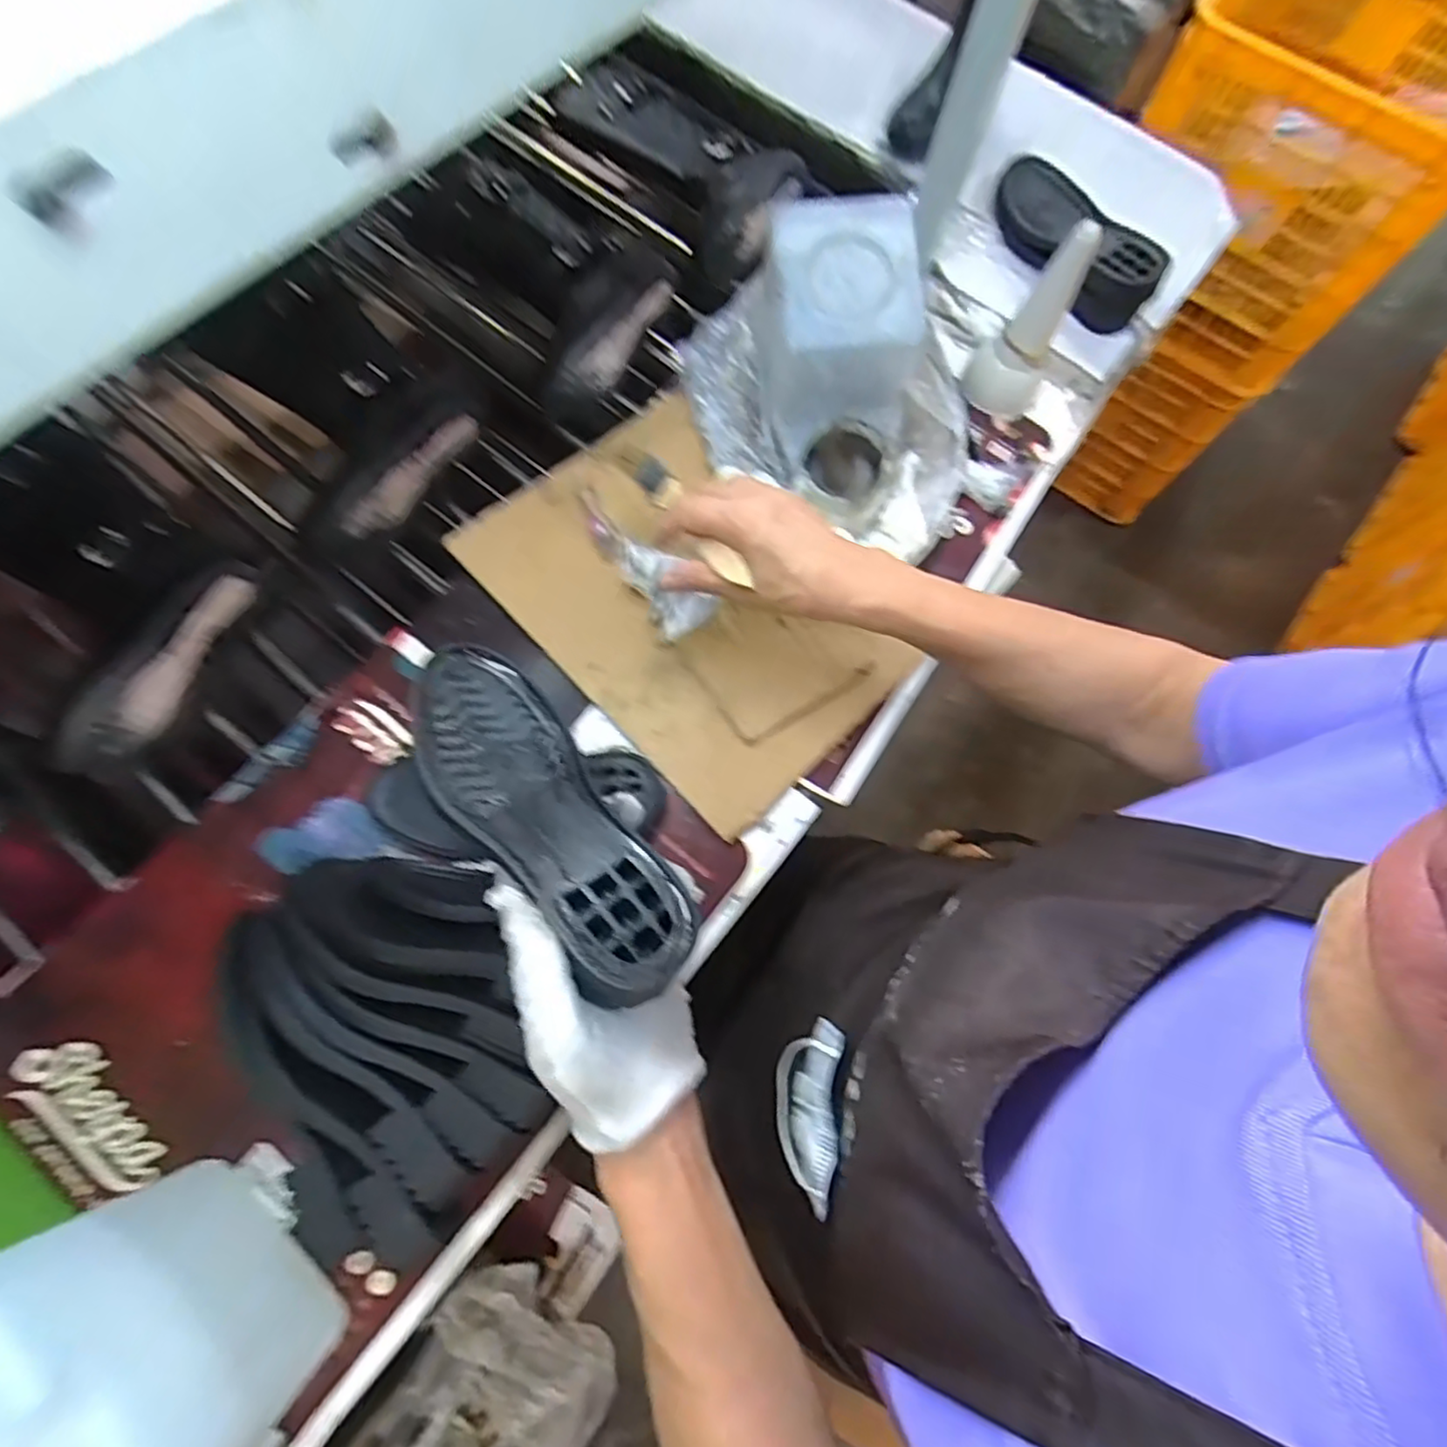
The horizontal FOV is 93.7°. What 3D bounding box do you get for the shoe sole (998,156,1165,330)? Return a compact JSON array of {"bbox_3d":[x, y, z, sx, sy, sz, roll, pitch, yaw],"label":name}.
[{"bbox_3d":[0.325,-0.451,0.629,0.081,0.049,0.185,-21,75,-10],"label":"shoe sole"}]

